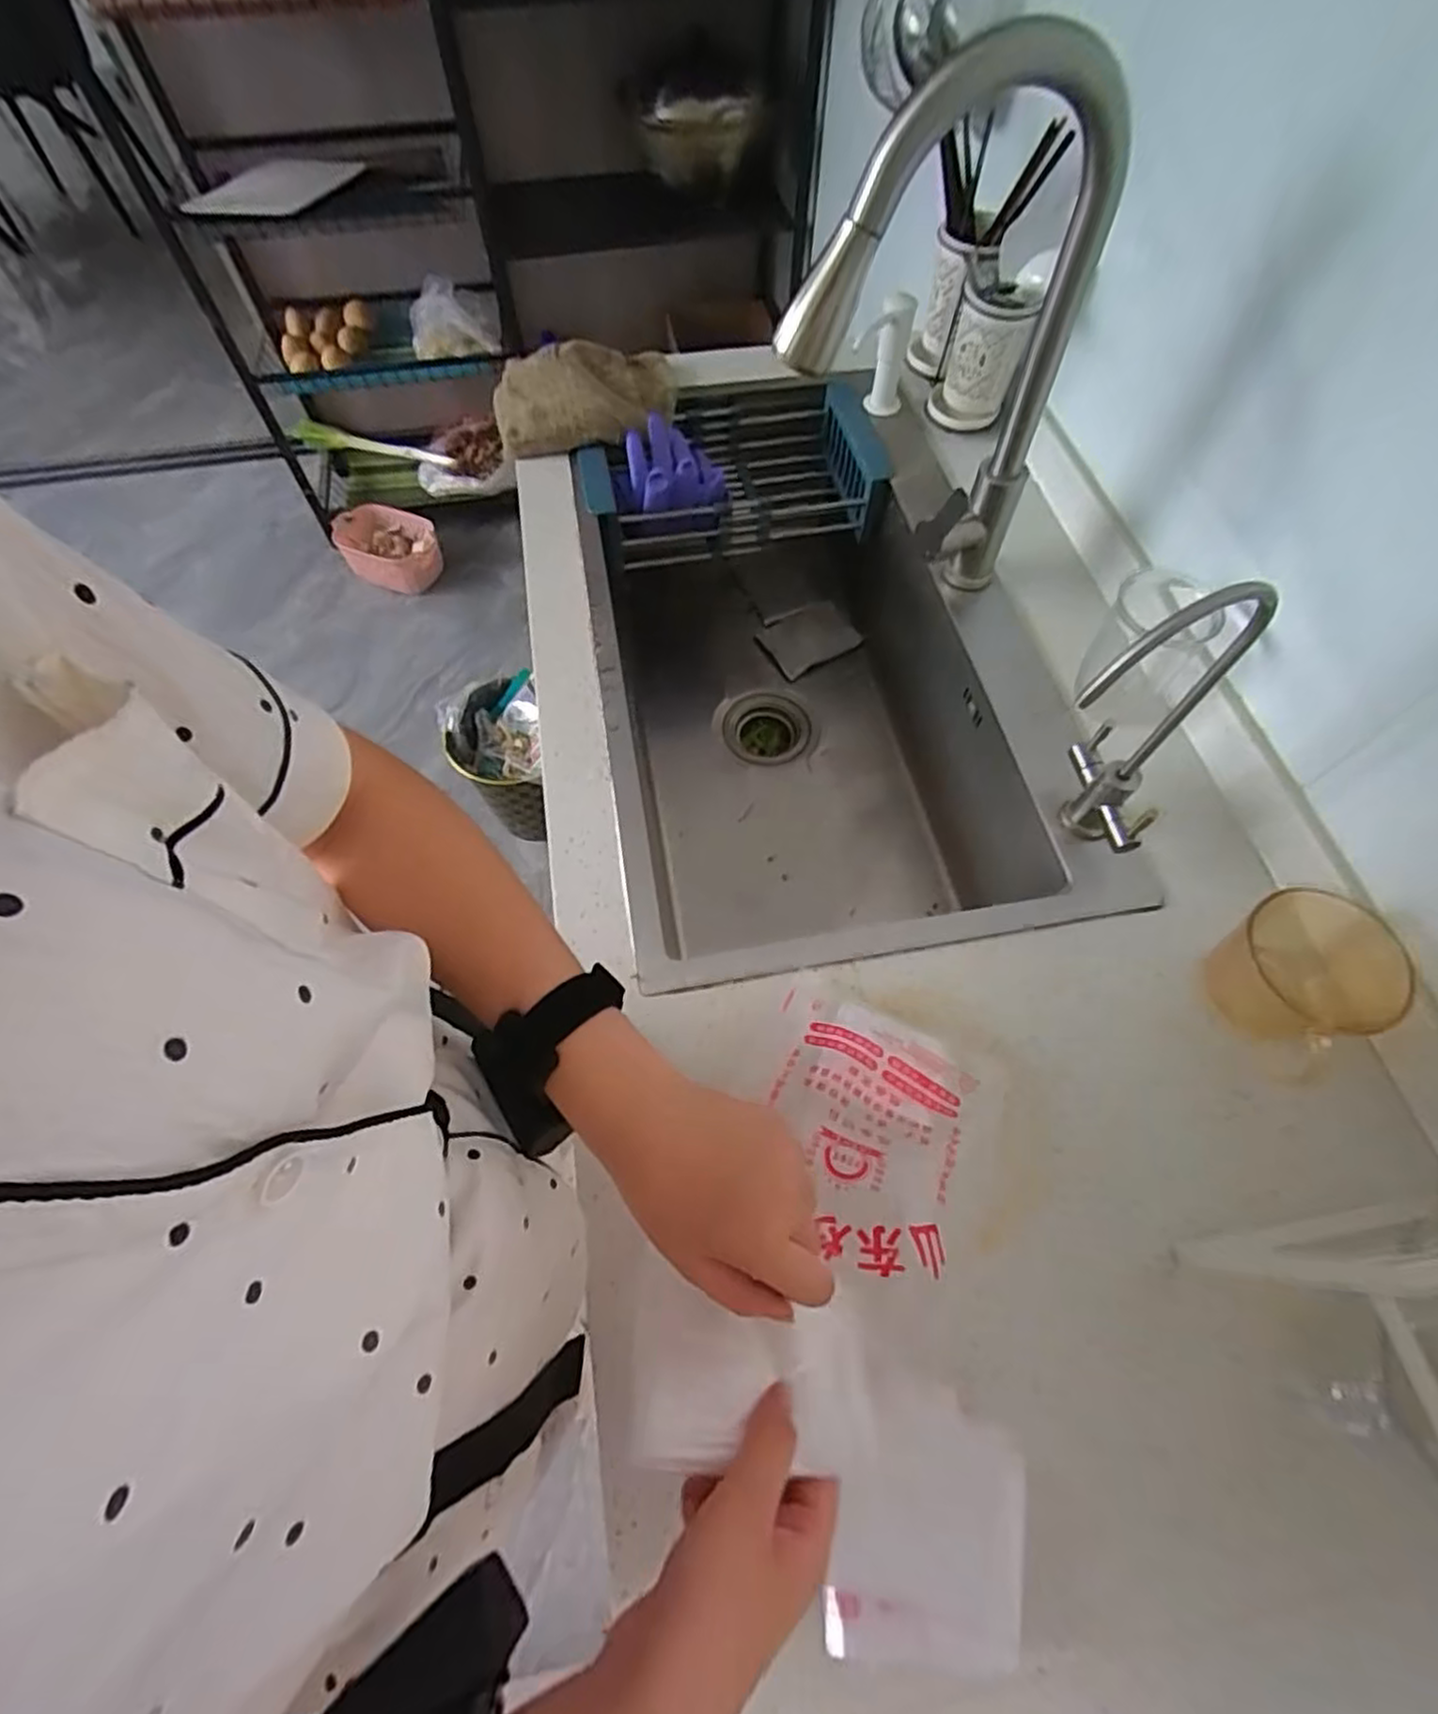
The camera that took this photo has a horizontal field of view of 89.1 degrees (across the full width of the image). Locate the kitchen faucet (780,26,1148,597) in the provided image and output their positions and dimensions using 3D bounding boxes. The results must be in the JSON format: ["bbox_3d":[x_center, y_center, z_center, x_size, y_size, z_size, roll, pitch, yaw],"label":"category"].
[{"bbox_3d":[0.162,-0.353,0.556,0.232,0.383,0.058,-15,63,-8],"label":"kitchen faucet"}]

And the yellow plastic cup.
[{"bbox_3d":[0.409,0.089,0.512,0.083,0.083,0.115,-11,63,-6],"label":"yellow plastic cup"}]

